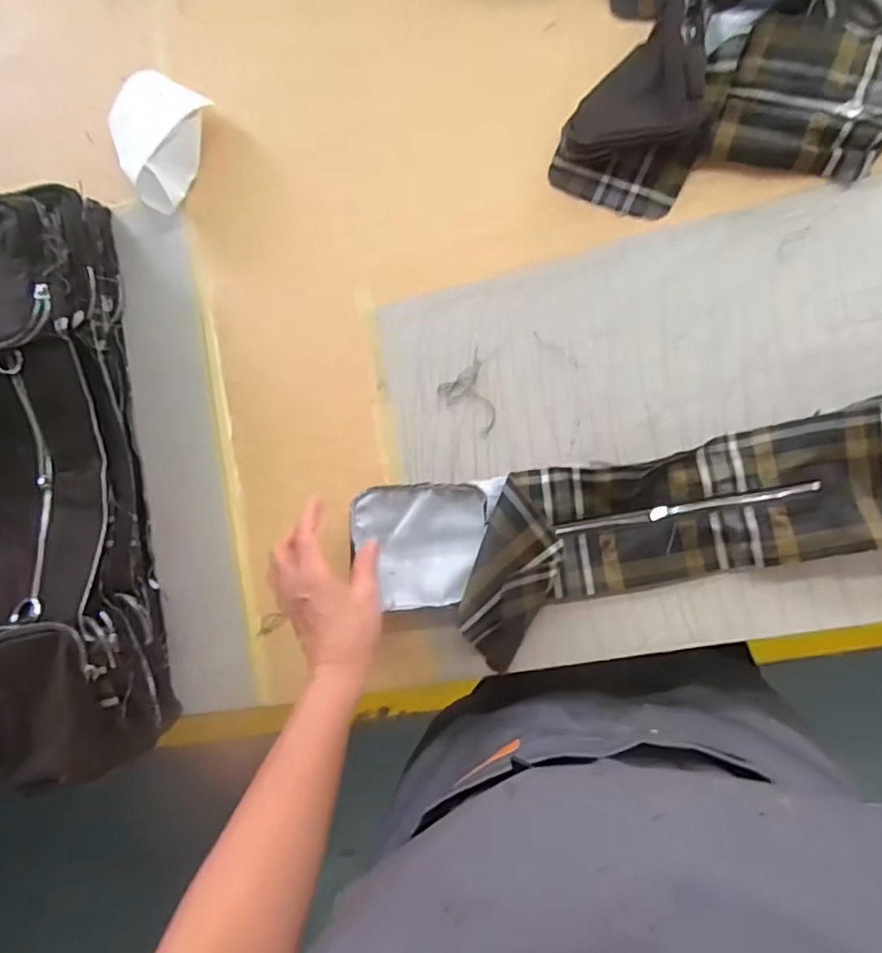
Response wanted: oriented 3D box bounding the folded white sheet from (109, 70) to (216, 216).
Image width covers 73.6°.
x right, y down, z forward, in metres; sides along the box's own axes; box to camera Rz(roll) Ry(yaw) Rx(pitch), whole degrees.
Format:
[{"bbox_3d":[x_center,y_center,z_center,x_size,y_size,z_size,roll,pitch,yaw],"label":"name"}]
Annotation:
[{"bbox_3d":[-0.296,-0.345,0.600,0.090,0.042,0.133,18,92,11],"label":"folded white sheet"}]

